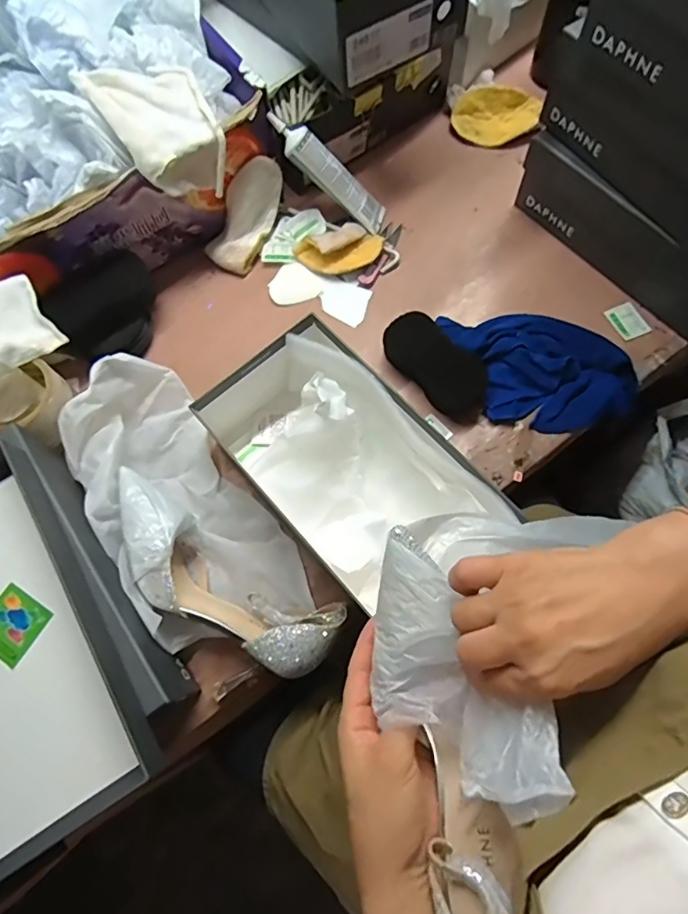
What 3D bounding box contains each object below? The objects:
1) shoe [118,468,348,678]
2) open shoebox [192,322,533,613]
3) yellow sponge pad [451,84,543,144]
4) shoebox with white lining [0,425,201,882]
[{"bbox_3d":[-0.123,0.113,0.497,0.250,0.067,0.080,30,75,12],"label":"shoe"},{"bbox_3d":[0.000,0.007,0.520,0.151,0.098,0.270,-40,74,-11],"label":"open shoebox"},{"bbox_3d":[0.205,-0.460,0.708,0.112,0.009,0.071,8,99,6],"label":"yellow sponge pad"},{"bbox_3d":[-0.283,0.142,0.440,0.183,0.079,0.334,-32,73,-8],"label":"shoebox with white lining"}]

